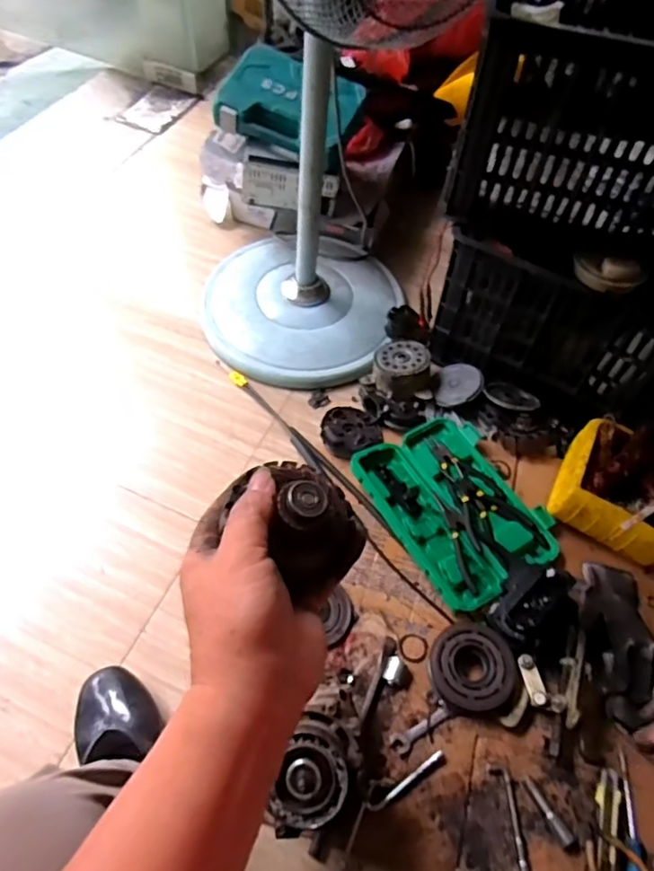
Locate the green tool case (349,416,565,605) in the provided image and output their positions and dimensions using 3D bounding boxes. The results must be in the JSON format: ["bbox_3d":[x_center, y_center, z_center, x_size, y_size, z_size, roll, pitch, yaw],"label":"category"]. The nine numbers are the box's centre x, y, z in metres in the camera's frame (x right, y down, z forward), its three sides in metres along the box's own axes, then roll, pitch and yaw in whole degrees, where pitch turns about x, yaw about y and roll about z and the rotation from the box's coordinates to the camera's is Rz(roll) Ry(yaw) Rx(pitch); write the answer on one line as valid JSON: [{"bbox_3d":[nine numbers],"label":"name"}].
[{"bbox_3d":[0.196,0.104,0.922,0.219,0.035,0.290,-27,62,-19],"label":"green tool case"}]

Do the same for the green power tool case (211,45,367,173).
[{"bbox_3d":[-0.065,-0.595,1.090,0.241,0.091,0.201,18,58,8],"label":"green power tool case"}]

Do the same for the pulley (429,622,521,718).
[{"bbox_3d":[0.193,0.306,0.789,0.108,0.042,0.116,2,57,-2],"label":"pulley"}]

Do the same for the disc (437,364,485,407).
[{"bbox_3d":[0.228,-0.092,1.044,0.082,0.007,0.090,-17,47,19],"label":"disc"}]

